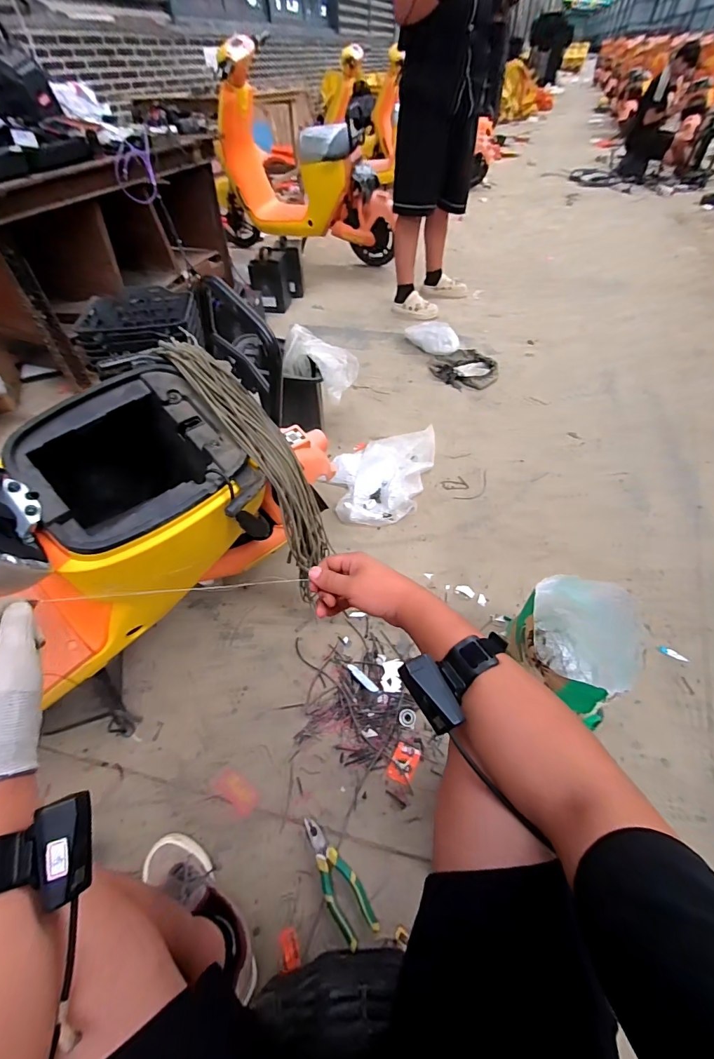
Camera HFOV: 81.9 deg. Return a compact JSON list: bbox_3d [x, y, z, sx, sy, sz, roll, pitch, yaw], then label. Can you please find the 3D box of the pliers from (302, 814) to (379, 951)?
[{"bbox_3d":[-0.040,0.609,0.722,0.059,0.015,0.189,-29,53,-20],"label":"pliers"}]

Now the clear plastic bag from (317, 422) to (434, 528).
[{"bbox_3d":[0.086,-0.217,1.432,0.309,0.049,0.528,14,51,15],"label":"clear plastic bag"}]

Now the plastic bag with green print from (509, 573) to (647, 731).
[{"bbox_3d":[0.448,0.263,0.872,0.227,0.268,0.244,21,53,20],"label":"plastic bag with green print"}]

